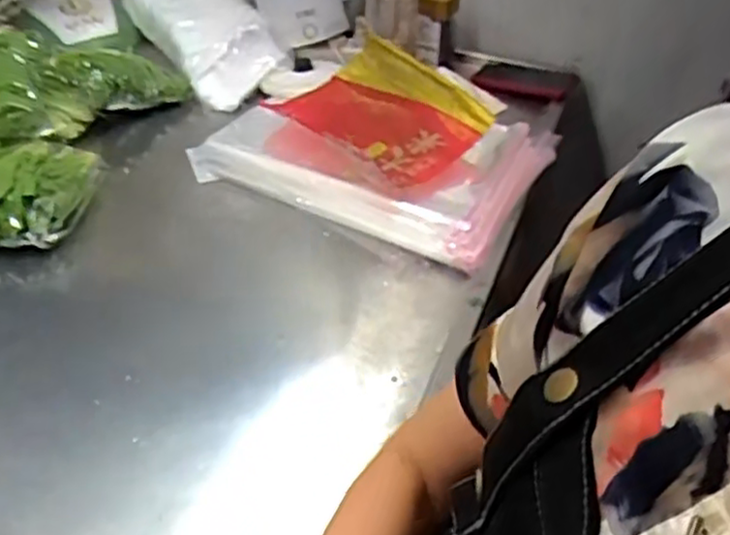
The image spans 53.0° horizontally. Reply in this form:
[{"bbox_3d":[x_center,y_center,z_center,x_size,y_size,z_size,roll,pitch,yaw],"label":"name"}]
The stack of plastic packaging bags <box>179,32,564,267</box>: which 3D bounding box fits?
[{"bbox_3d":[0.024,-0.188,1.038,0.460,0.092,0.349,24,45,23],"label":"stack of plastic packaging bags"}]

